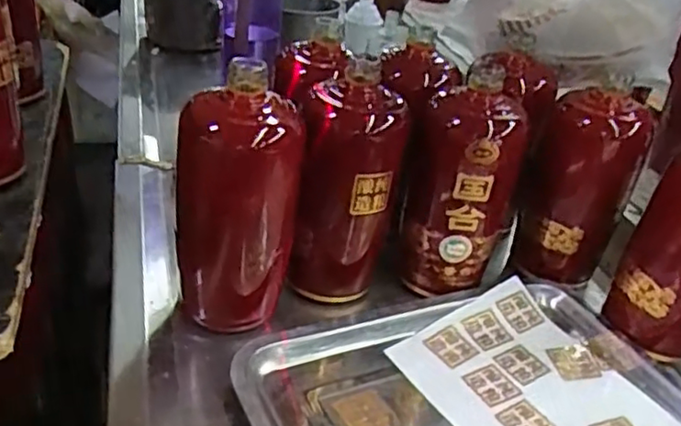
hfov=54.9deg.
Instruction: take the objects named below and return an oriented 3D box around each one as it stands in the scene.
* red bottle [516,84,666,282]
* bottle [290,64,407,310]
[{"bbox_3d":[0.203,-0.023,0.563,0.084,0.163,0.065,17,34,16],"label":"red bottle"},{"bbox_3d":[0.007,-0.023,0.506,0.077,0.169,0.087,9,33,3],"label":"bottle"}]

